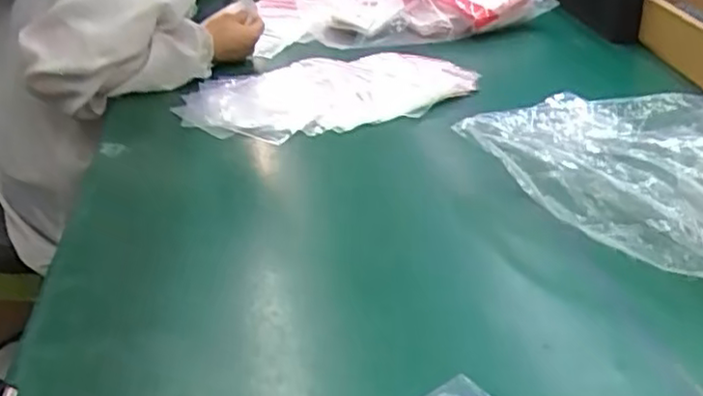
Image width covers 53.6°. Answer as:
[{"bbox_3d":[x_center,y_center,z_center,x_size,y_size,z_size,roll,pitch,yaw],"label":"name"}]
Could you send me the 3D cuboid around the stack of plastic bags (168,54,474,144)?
[{"bbox_3d":[-0.031,-0.142,0.967,0.405,0.053,0.225,1,30,5],"label":"stack of plastic bags"}]

